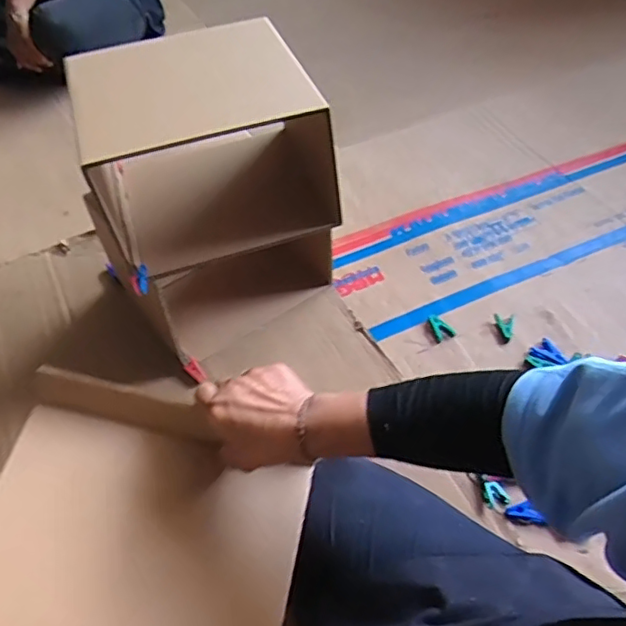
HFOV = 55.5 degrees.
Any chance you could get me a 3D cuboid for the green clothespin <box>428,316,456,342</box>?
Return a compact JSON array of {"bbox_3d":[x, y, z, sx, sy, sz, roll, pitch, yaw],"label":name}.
[{"bbox_3d":[0.207,0.023,0.965,0.032,0.014,0.046,-18,53,-13],"label":"green clothespin"}]

